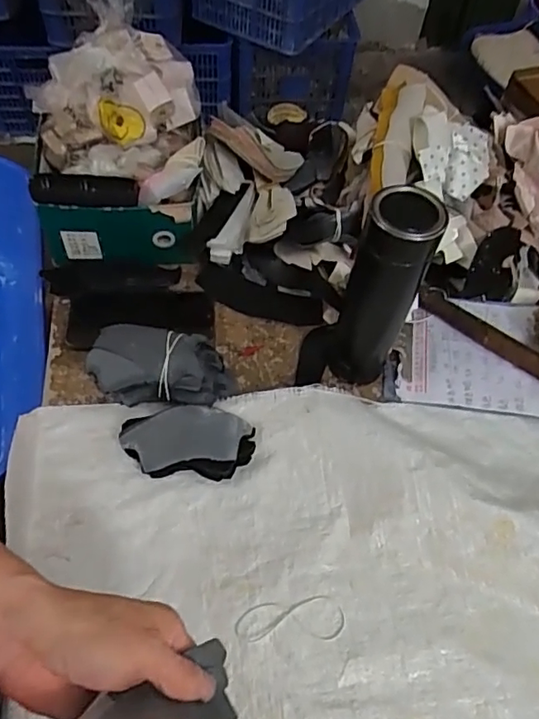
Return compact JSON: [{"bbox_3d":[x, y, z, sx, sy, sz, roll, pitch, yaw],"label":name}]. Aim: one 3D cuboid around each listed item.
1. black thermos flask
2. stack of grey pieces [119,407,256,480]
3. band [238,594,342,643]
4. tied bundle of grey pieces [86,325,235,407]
[{"bbox_3d":[0.107,-0.063,0.525,0.060,0.205,0.061,21,57,9],"label":"black thermos flask"},{"bbox_3d":[-0.080,0.081,0.530,0.125,0.037,0.063,7,56,-1],"label":"stack of grey pieces"},{"bbox_3d":[0.018,0.222,0.464,0.094,0.004,0.034,-4,56,-7],"label":"band"},{"bbox_3d":[-0.109,0.011,0.563,0.141,0.057,0.077,7,56,0],"label":"tied bundle of grey pieces"}]

